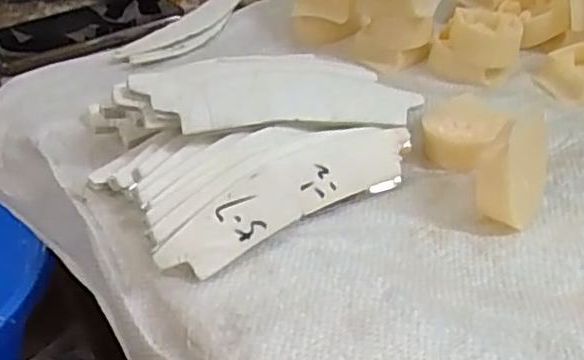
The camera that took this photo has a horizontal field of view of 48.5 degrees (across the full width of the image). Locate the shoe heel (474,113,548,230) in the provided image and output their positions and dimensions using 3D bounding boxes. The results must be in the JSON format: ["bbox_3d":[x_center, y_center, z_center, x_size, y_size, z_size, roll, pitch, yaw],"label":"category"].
[{"bbox_3d":[0.117,-0.004,0.344,0.032,0.056,0.028,12,42,21],"label":"shoe heel"}]

